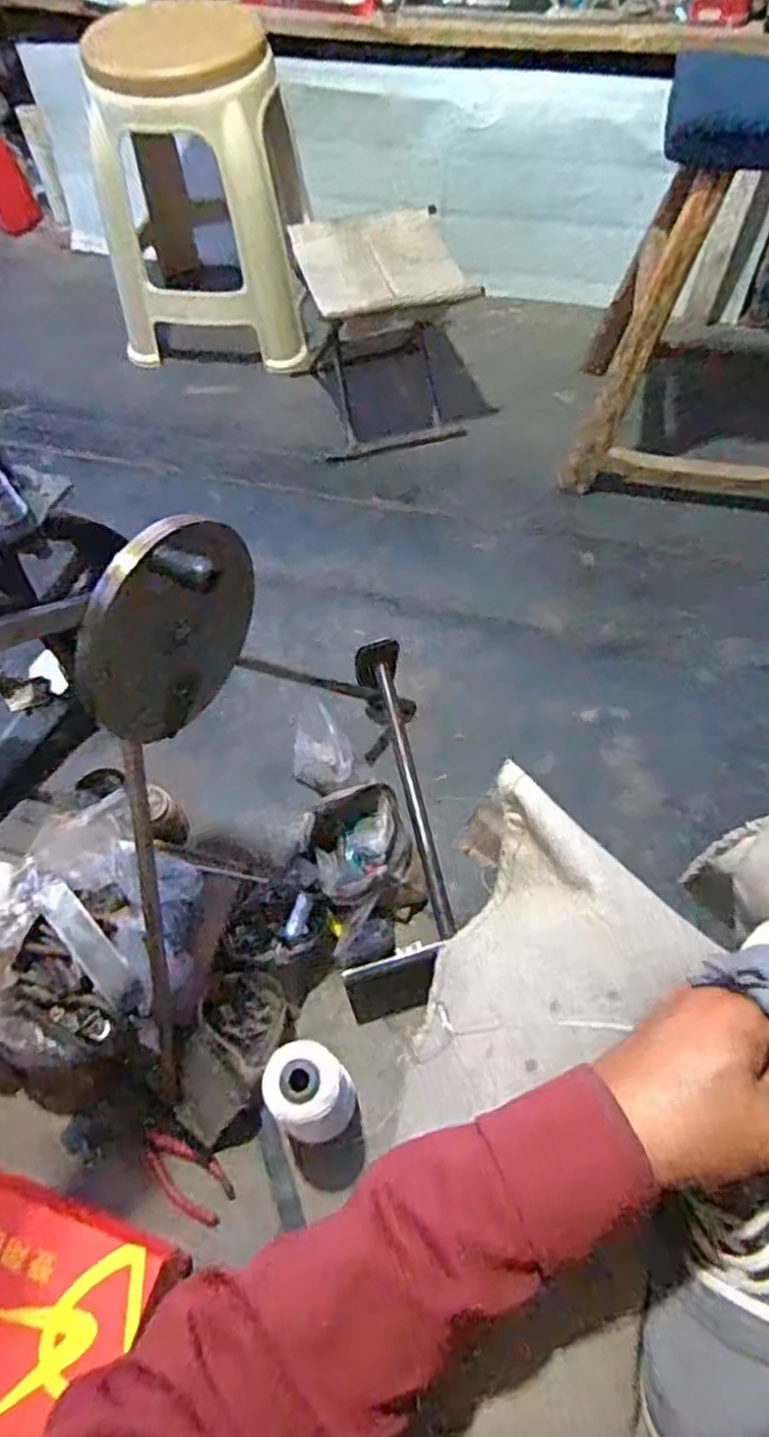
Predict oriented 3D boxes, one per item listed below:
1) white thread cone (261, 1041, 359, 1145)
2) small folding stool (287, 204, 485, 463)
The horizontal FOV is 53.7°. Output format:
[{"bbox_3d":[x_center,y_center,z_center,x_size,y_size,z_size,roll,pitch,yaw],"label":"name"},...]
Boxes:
[{"bbox_3d":[-0.066,0.340,0.690,0.068,0.152,0.063,-1,60,2],"label":"white thread cone"},{"bbox_3d":[0.002,-0.606,1.210,0.242,0.244,0.247,-12,61,-4],"label":"small folding stool"}]

